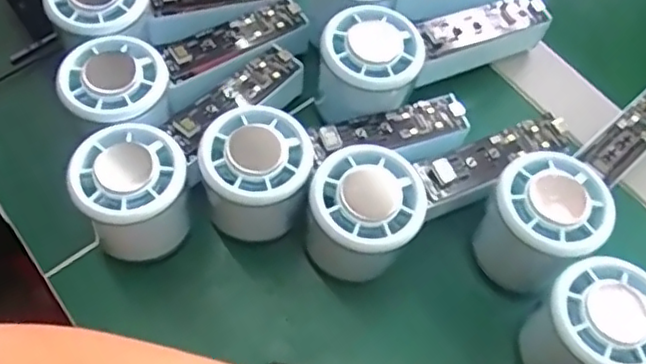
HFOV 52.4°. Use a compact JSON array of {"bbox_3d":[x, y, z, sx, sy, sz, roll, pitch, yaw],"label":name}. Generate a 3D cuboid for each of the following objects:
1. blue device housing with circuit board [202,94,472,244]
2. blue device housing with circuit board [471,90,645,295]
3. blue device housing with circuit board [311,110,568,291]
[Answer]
[{"bbox_3d":[0.009,-0.018,0.364,0.150,0.055,0.052,-17,65,-10],"label":"blue device housing with circuit board"},{"bbox_3d":[0.146,-0.008,0.362,0.055,0.057,0.157,40,69,17],"label":"blue device housing with circuit board"},{"bbox_3d":[0.060,-0.001,0.360,0.164,0.062,0.058,-29,67,-15],"label":"blue device housing with circuit board"}]

